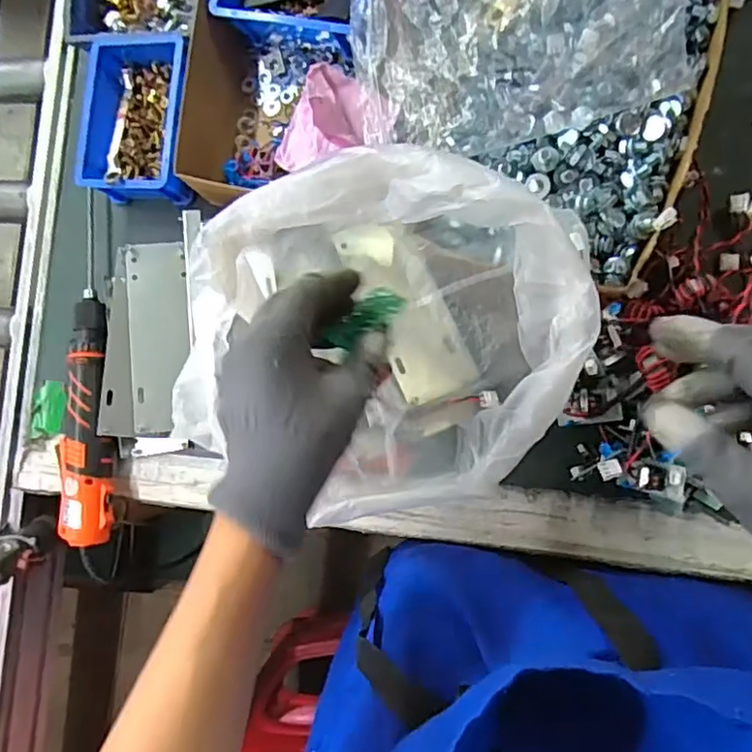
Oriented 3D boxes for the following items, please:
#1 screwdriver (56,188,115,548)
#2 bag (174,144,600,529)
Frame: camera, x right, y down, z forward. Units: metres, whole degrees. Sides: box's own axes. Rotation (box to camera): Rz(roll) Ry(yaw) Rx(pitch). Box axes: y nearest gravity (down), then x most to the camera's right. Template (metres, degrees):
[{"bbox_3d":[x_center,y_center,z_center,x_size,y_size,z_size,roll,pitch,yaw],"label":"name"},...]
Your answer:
[{"bbox_3d":[-0.281,-0.009,0.592,0.052,0.038,0.339,-4,87,7],"label":"screwdriver"},{"bbox_3d":[0.009,-0.019,0.450,0.259,0.152,0.235,10,89,7],"label":"bag"}]

